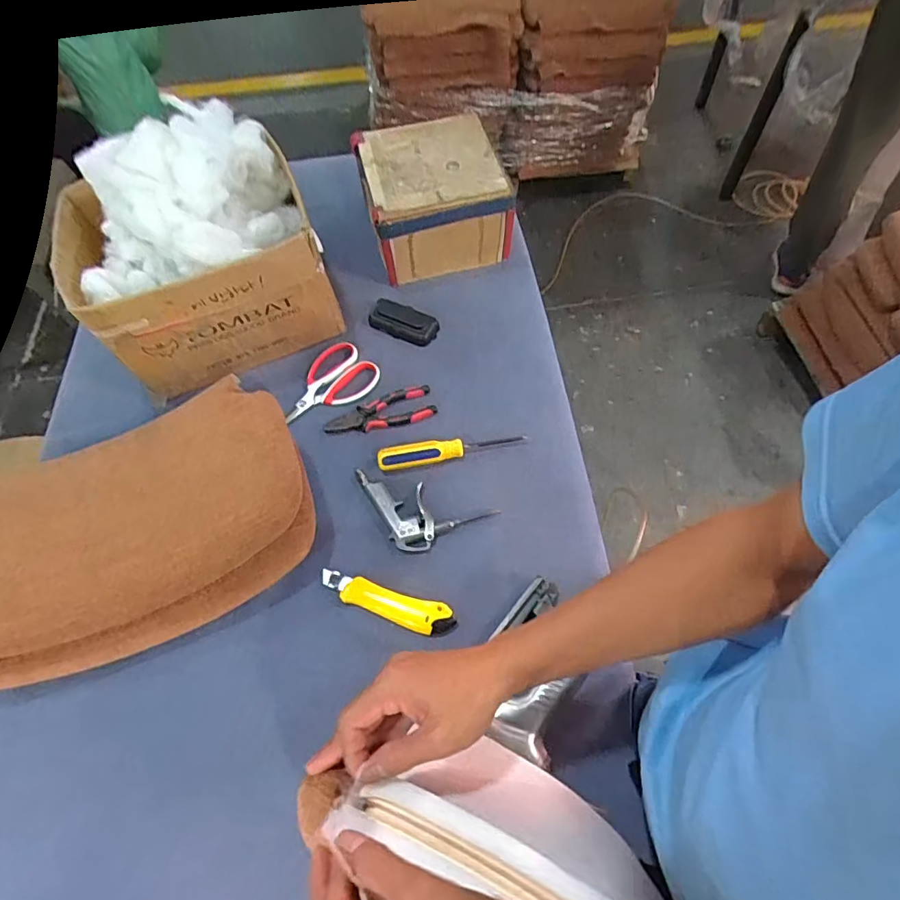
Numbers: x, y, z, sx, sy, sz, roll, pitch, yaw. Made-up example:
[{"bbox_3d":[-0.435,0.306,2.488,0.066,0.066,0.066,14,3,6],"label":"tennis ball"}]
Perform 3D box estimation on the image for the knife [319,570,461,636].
[{"bbox_3d":[-0.075,0.181,0.603,0.167,0.016,0.037,14,64,11],"label":"knife"}]

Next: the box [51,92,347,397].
[{"bbox_3d":[-0.341,-0.267,0.698,0.309,0.263,0.234,-19,63,-6],"label":"box"}]

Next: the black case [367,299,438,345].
[{"bbox_3d":[-0.072,-0.196,0.788,0.107,0.021,0.052,25,67,16],"label":"black case"}]

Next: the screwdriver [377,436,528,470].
[{"bbox_3d":[0.003,-0.003,0.681,0.197,0.021,0.031,-10,62,-1],"label":"screwdriver"}]

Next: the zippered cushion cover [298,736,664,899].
[{"bbox_3d":[0.052,0.281,0.373,0.308,0.124,0.089,16,63,10],"label":"zippered cushion cover"}]

